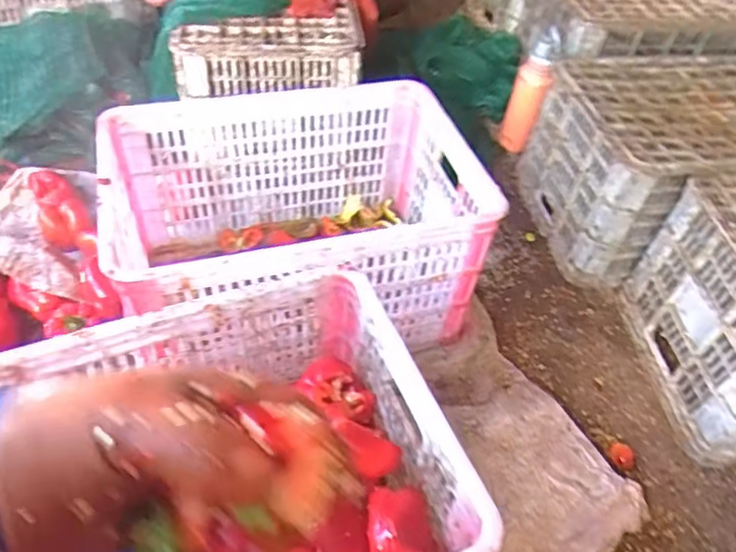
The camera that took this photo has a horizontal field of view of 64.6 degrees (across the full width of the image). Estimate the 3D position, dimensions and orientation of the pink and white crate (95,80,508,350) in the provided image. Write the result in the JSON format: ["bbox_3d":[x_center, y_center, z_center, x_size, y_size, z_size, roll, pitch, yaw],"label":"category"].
[{"bbox_3d":[-0.101,-0.059,0.925,0.527,0.295,0.395,-11,51,-15],"label":"pink and white crate"}]

